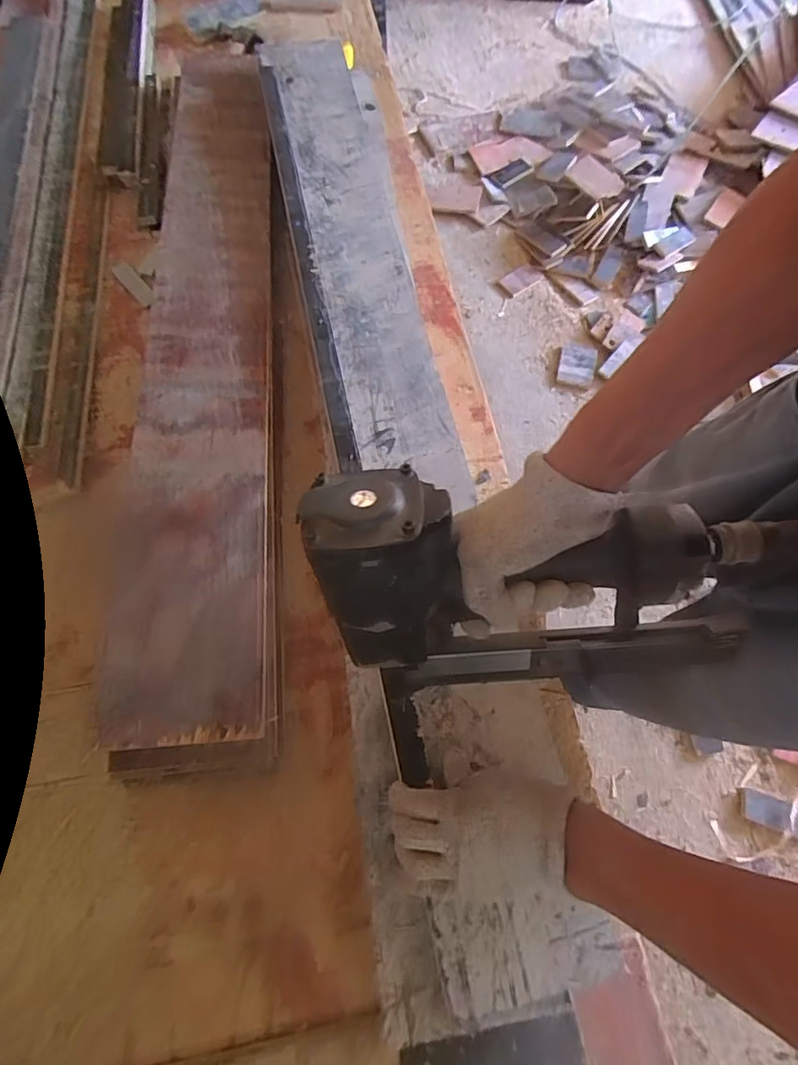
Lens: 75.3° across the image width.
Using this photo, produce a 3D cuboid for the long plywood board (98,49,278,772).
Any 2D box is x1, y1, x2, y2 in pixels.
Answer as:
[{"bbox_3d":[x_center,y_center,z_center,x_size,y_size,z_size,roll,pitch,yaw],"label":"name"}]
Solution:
[{"bbox_3d":[-0.251,-0.266,0.666,0.174,0.028,1.071,-2,68,-8],"label":"long plywood board"}]

